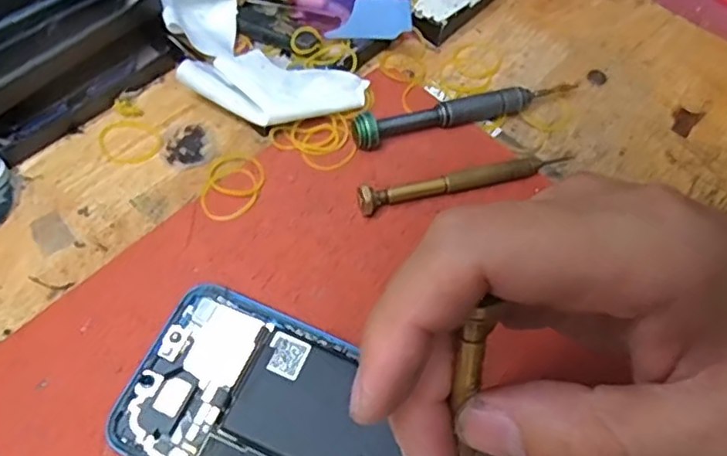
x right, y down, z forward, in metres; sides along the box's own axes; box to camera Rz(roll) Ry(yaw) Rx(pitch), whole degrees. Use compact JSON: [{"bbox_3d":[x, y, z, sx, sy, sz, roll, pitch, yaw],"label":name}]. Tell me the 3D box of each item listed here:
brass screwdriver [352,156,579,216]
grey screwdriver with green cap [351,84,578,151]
[{"bbox_3d":[0.052,-0.024,0.293,0.112,0.013,0.011,-13,62,-12],"label":"brass screwdriver"},{"bbox_3d":[0.053,-0.063,0.313,0.123,0.019,0.018,-16,63,-13],"label":"grey screwdriver with green cap"}]

